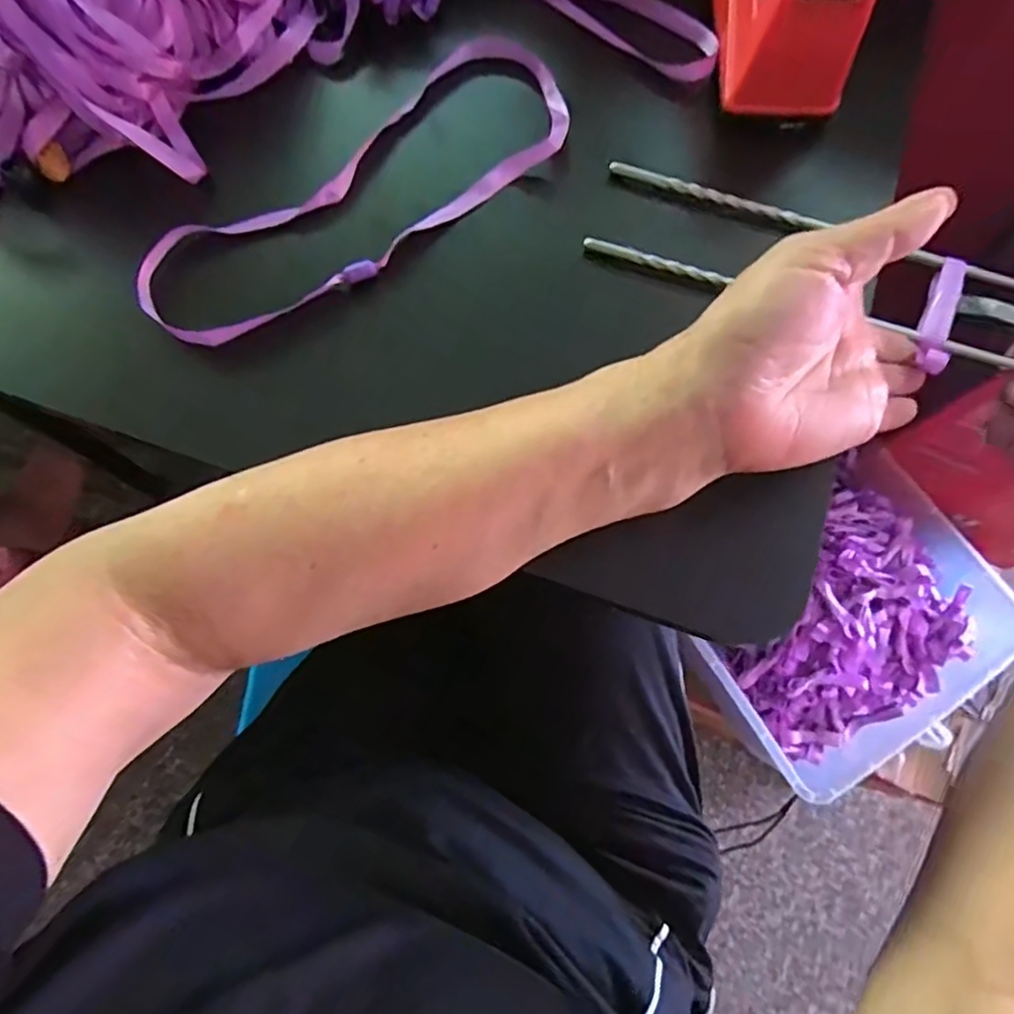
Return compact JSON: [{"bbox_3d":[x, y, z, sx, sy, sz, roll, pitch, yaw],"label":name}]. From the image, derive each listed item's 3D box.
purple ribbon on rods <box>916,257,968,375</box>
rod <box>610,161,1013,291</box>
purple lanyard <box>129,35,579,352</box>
[{"bbox_3d":[0.211,-0.094,0.313,0.012,0.010,0.069,24,69,5],"label":"purple ribbon on rods"},{"bbox_3d":[0.160,-0.143,0.331,0.221,0.010,0.008,20,73,6],"label":"rod"},{"bbox_3d":[-0.070,-0.163,0.334,0.247,0.019,0.087,-40,78,-11],"label":"purple lanyard"}]

